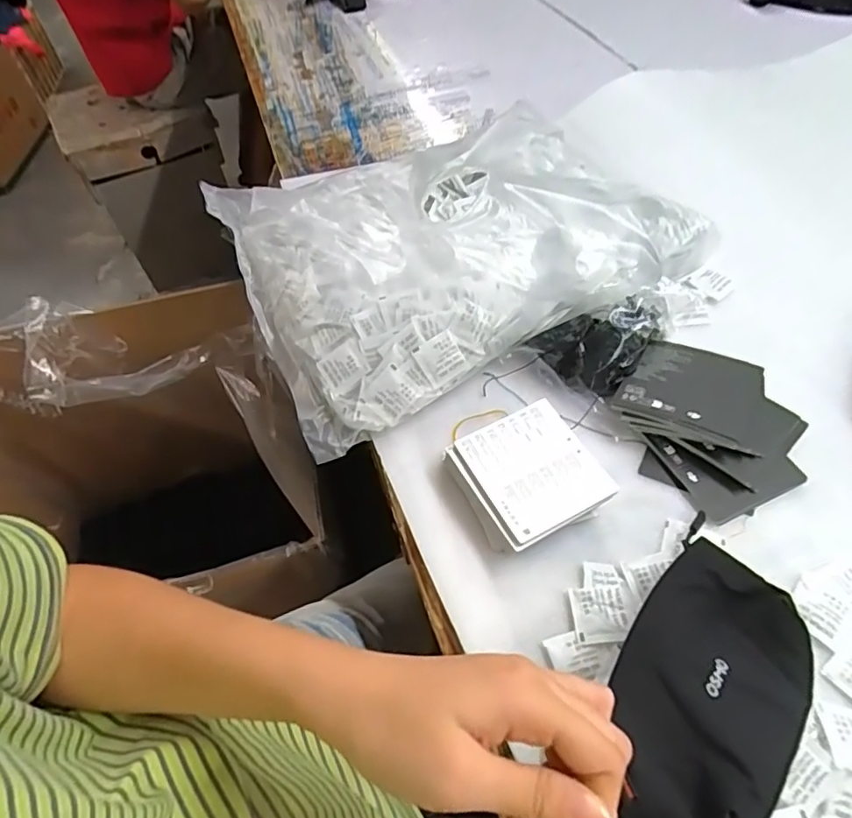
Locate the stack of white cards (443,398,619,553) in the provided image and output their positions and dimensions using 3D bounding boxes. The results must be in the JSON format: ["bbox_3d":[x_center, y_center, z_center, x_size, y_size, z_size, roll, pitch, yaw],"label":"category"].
[{"bbox_3d":[0.082,0.053,0.453,0.101,0.035,0.109,-27,56,-14],"label":"stack of white cards"}]

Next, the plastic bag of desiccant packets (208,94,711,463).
[{"bbox_3d":[0.024,-0.194,0.602,0.450,0.083,0.366,-25,55,-13],"label":"plastic bag of desiccant packets"}]

